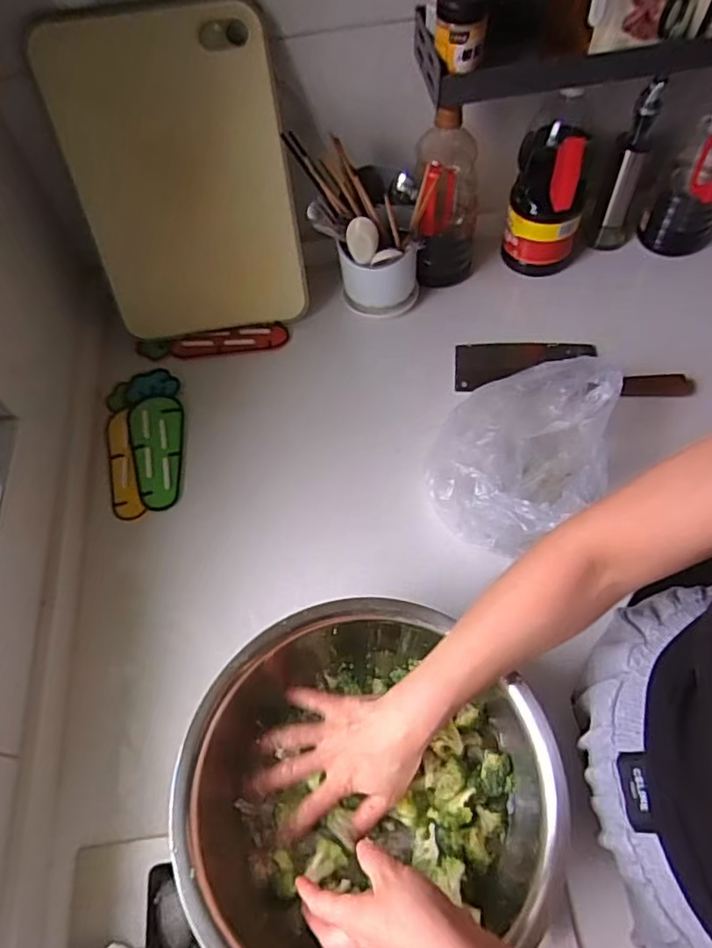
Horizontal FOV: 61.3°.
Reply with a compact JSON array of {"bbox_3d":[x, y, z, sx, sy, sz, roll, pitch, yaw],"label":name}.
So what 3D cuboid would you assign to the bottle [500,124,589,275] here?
[{"bbox_3d":[0.281,-0.403,0.882,0.106,0.204,0.095,13,60,12],"label":"bottle"}]

